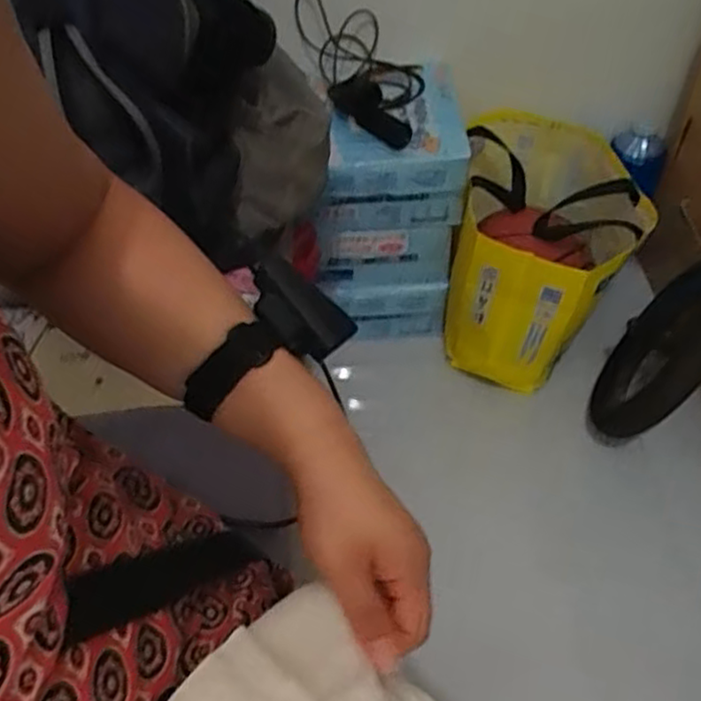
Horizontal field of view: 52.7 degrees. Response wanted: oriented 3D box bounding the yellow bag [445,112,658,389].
[{"bbox_3d":[0.280,-0.139,1.042,0.247,0.270,0.321,9,50,10],"label":"yellow bag"}]

